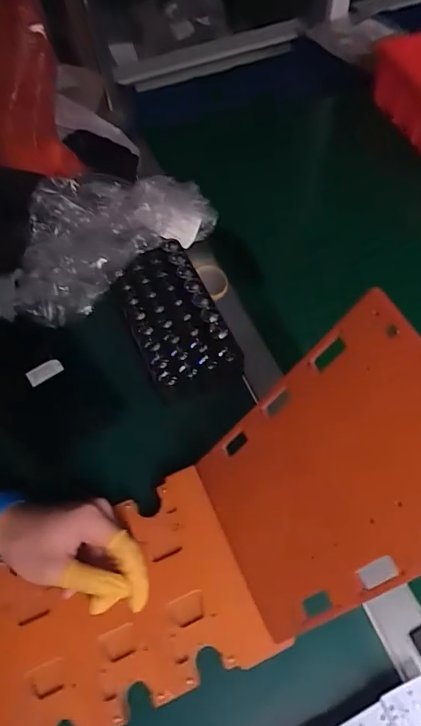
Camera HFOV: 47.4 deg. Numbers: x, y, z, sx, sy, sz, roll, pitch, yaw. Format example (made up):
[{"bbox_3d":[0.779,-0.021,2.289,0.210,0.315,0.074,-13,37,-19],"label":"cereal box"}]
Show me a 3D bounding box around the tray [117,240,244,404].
[{"bbox_3d":[-0.043,-0.055,0.557,0.099,0.016,0.198,-26,65,-1],"label":"tray"}]

